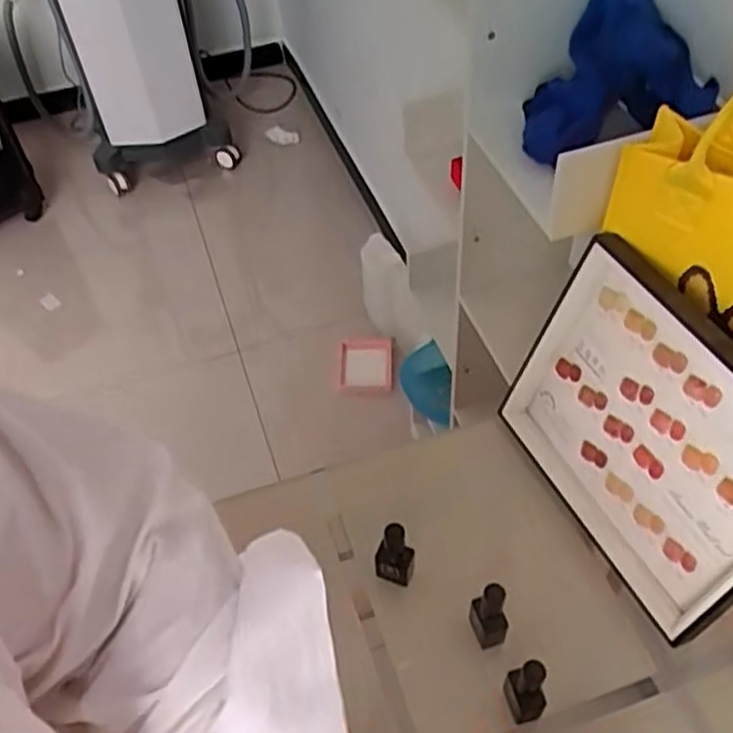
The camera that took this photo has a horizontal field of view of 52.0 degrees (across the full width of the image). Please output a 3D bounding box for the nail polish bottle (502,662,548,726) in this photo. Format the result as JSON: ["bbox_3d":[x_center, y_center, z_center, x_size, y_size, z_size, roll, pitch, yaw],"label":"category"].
[{"bbox_3d":[0.125,0.251,0.586,0.025,0.078,0.032,-11,51,-4],"label":"nail polish bottle"}]

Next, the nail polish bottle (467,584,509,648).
[{"bbox_3d":[0.101,0.210,0.623,0.029,0.082,0.025,-15,51,-7],"label":"nail polish bottle"}]

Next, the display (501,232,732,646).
[{"bbox_3d":[0.234,0.061,0.641,0.022,0.233,0.275,-7,49,-31],"label":"display"}]

